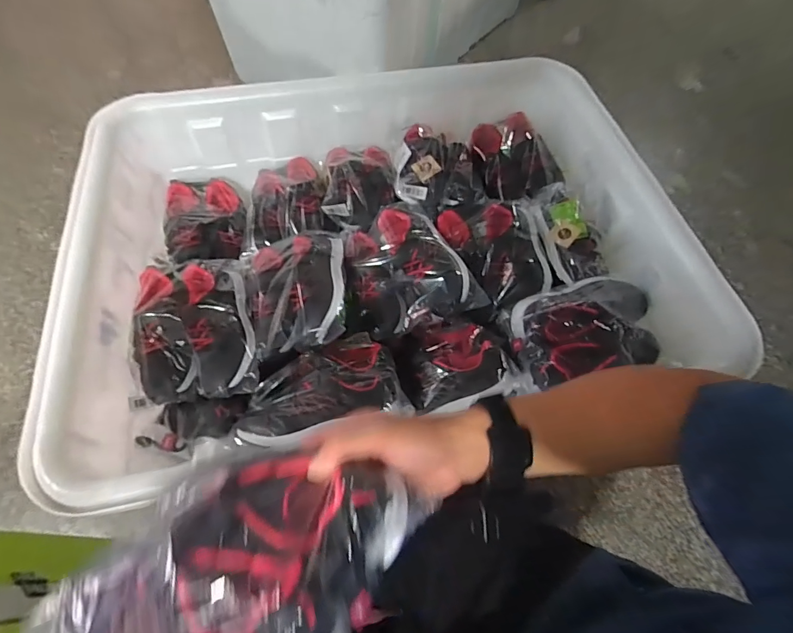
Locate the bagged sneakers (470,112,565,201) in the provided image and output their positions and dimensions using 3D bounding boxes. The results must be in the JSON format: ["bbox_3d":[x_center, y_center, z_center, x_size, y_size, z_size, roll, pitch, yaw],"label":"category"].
[{"bbox_3d":[0.239,-0.332,0.893,0.156,0.061,0.193,-14,62,-10],"label":"bagged sneakers"}]

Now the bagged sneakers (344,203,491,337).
[{"bbox_3d":[0.017,-0.089,0.760,0.210,0.081,0.240,-10,61,-8],"label":"bagged sneakers"}]

